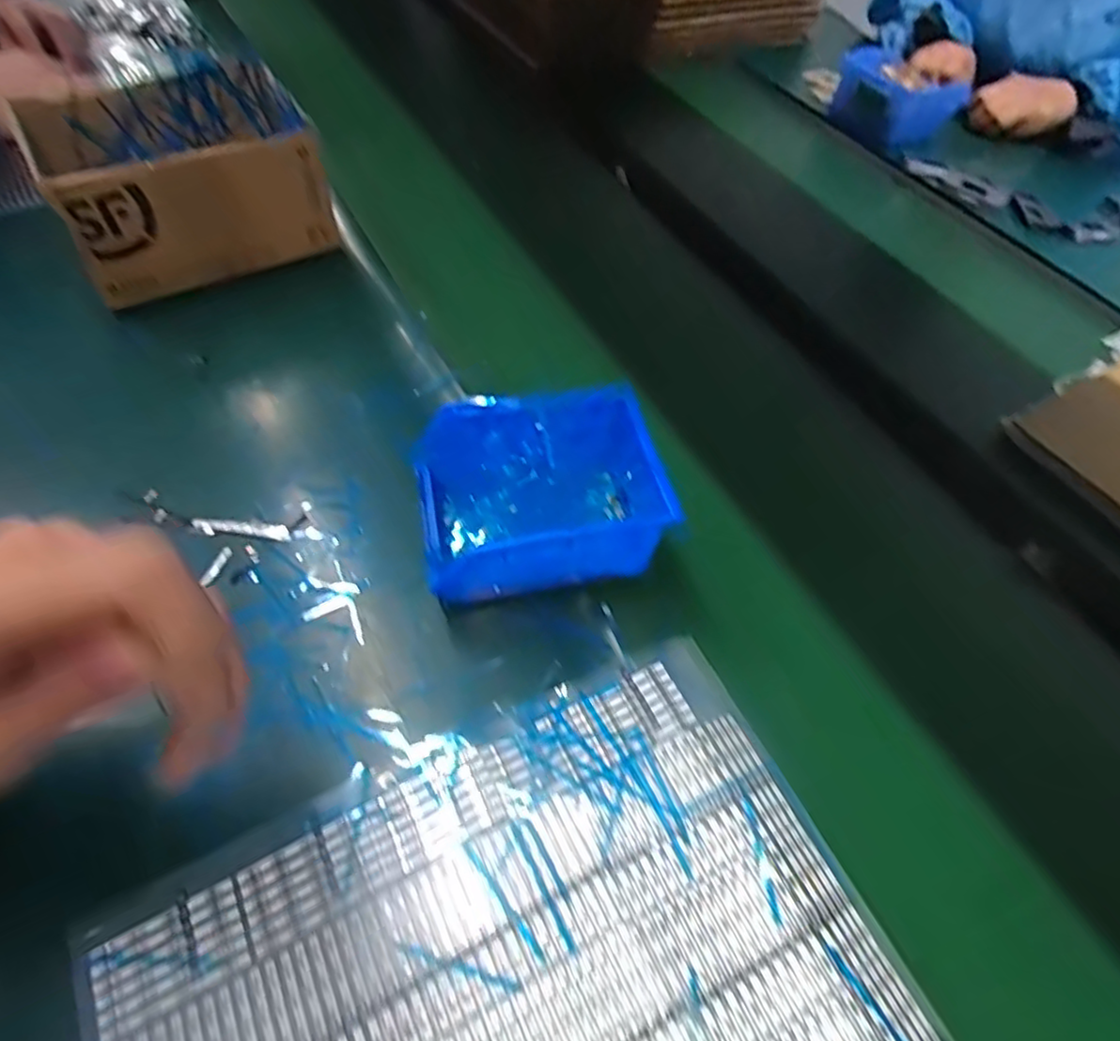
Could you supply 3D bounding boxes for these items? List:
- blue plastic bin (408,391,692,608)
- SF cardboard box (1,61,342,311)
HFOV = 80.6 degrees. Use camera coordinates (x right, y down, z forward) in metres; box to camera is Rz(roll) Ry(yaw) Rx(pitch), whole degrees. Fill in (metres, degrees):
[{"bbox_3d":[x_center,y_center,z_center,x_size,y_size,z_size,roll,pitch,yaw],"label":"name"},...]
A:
[{"bbox_3d":[-0.013,-0.012,0.400,0.139,0.069,0.106,-5,56,-7],"label":"blue plastic bin"},{"bbox_3d":[-0.310,-0.288,0.556,0.196,0.098,0.152,-24,59,-21],"label":"SF cardboard box"}]

